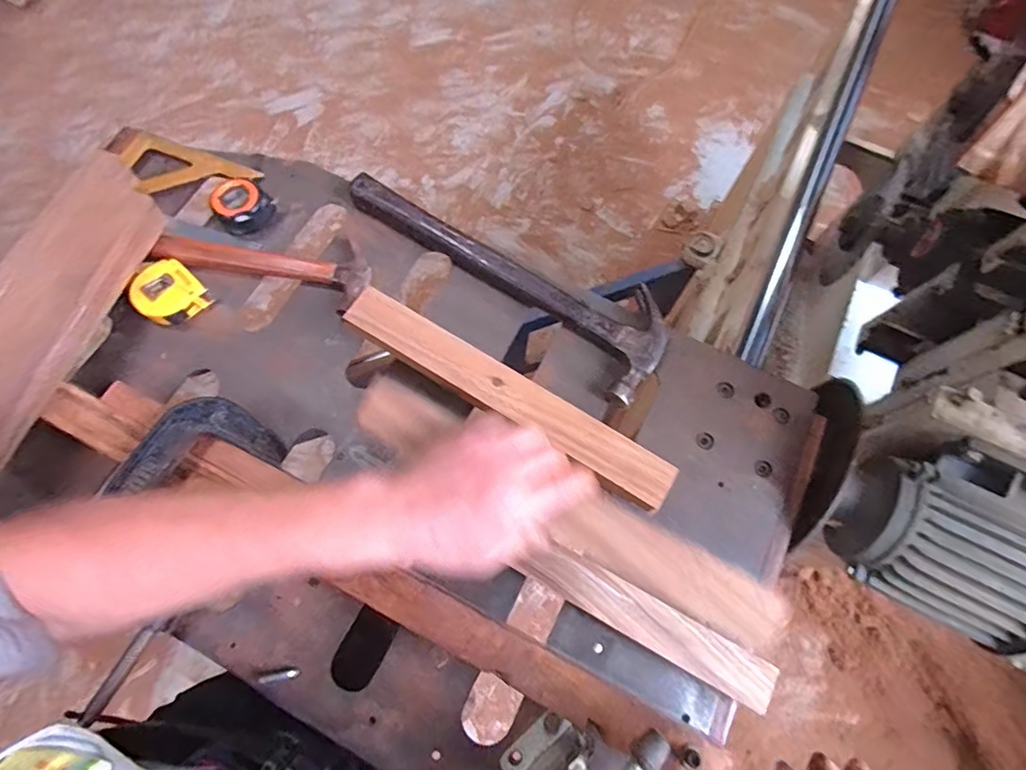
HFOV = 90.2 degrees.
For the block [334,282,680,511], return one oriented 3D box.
[{"bbox_3d":[-0.009,0.007,0.470,0.332,0.020,0.044,30,75,11],"label":"block"}]

